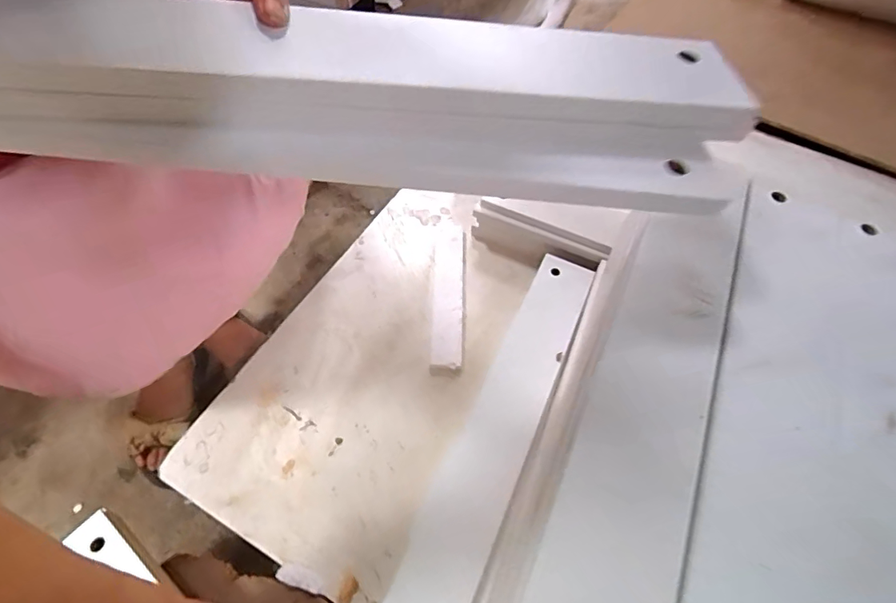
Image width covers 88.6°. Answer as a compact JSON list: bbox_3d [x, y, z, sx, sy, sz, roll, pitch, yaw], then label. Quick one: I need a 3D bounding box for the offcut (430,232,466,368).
[{"bbox_3d":[0.000,-0.015,0.736,0.056,0.020,0.258,2,58,-1],"label":"offcut"}]

